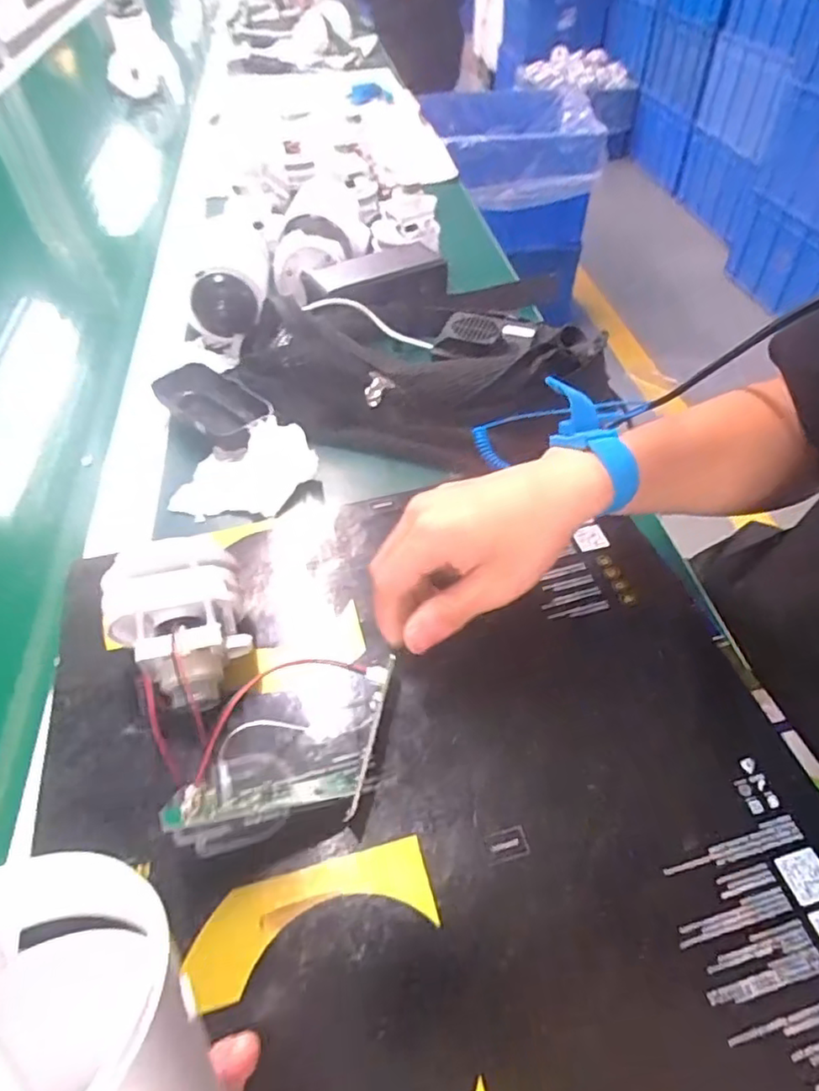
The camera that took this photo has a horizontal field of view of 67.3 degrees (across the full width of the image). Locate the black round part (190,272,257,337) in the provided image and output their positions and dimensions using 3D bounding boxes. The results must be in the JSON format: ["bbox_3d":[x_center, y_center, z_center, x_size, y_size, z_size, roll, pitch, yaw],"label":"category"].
[{"bbox_3d":[-0.161,-0.207,0.538,0.051,0.054,0.022,-7,49,-5],"label":"black round part"}]

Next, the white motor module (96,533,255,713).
[{"bbox_3d":[-0.118,0.046,0.322,0.064,0.067,0.076,-15,50,-14],"label":"white motor module"}]

